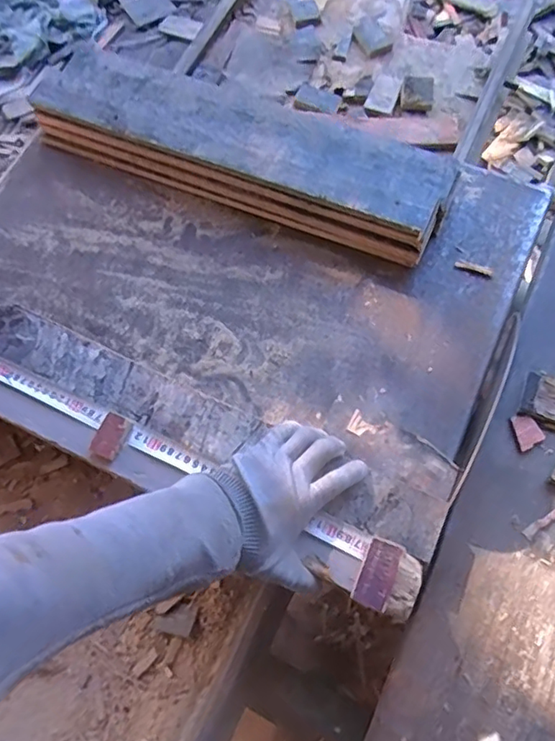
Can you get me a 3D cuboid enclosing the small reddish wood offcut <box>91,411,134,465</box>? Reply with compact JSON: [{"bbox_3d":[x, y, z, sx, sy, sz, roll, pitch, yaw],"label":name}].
[{"bbox_3d":[-0.174,0.070,0.590,0.032,0.010,0.048,19,67,10],"label":"small reddish wood offcut"}]

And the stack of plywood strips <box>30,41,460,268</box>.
[{"bbox_3d":[-0.052,-0.294,0.756,0.562,0.066,0.151,21,73,12],"label":"stack of plywood strips"}]

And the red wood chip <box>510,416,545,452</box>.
[{"bbox_3d":[0.275,0.068,0.625,0.029,0.009,0.037,-23,67,-9],"label":"red wood chip"}]

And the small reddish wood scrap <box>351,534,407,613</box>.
[{"bbox_3d":[0.096,0.191,0.528,0.034,0.020,0.062,24,68,12],"label":"small reddish wood scrap"}]

